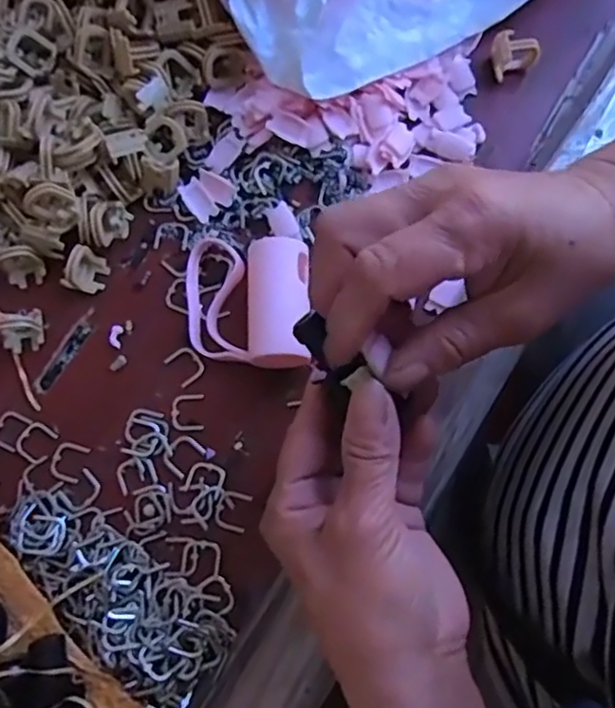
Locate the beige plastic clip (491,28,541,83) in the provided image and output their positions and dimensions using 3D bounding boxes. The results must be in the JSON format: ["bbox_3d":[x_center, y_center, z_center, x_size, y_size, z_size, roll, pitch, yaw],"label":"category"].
[{"bbox_3d":[0.116,-0.167,0.354,0.026,0.021,0.020,26,78,6],"label":"beige plastic clip"}]

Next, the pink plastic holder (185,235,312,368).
[{"bbox_3d":[-0.031,-0.028,0.324,0.070,0.029,0.062,10,77,2],"label":"pink plastic holder"}]

